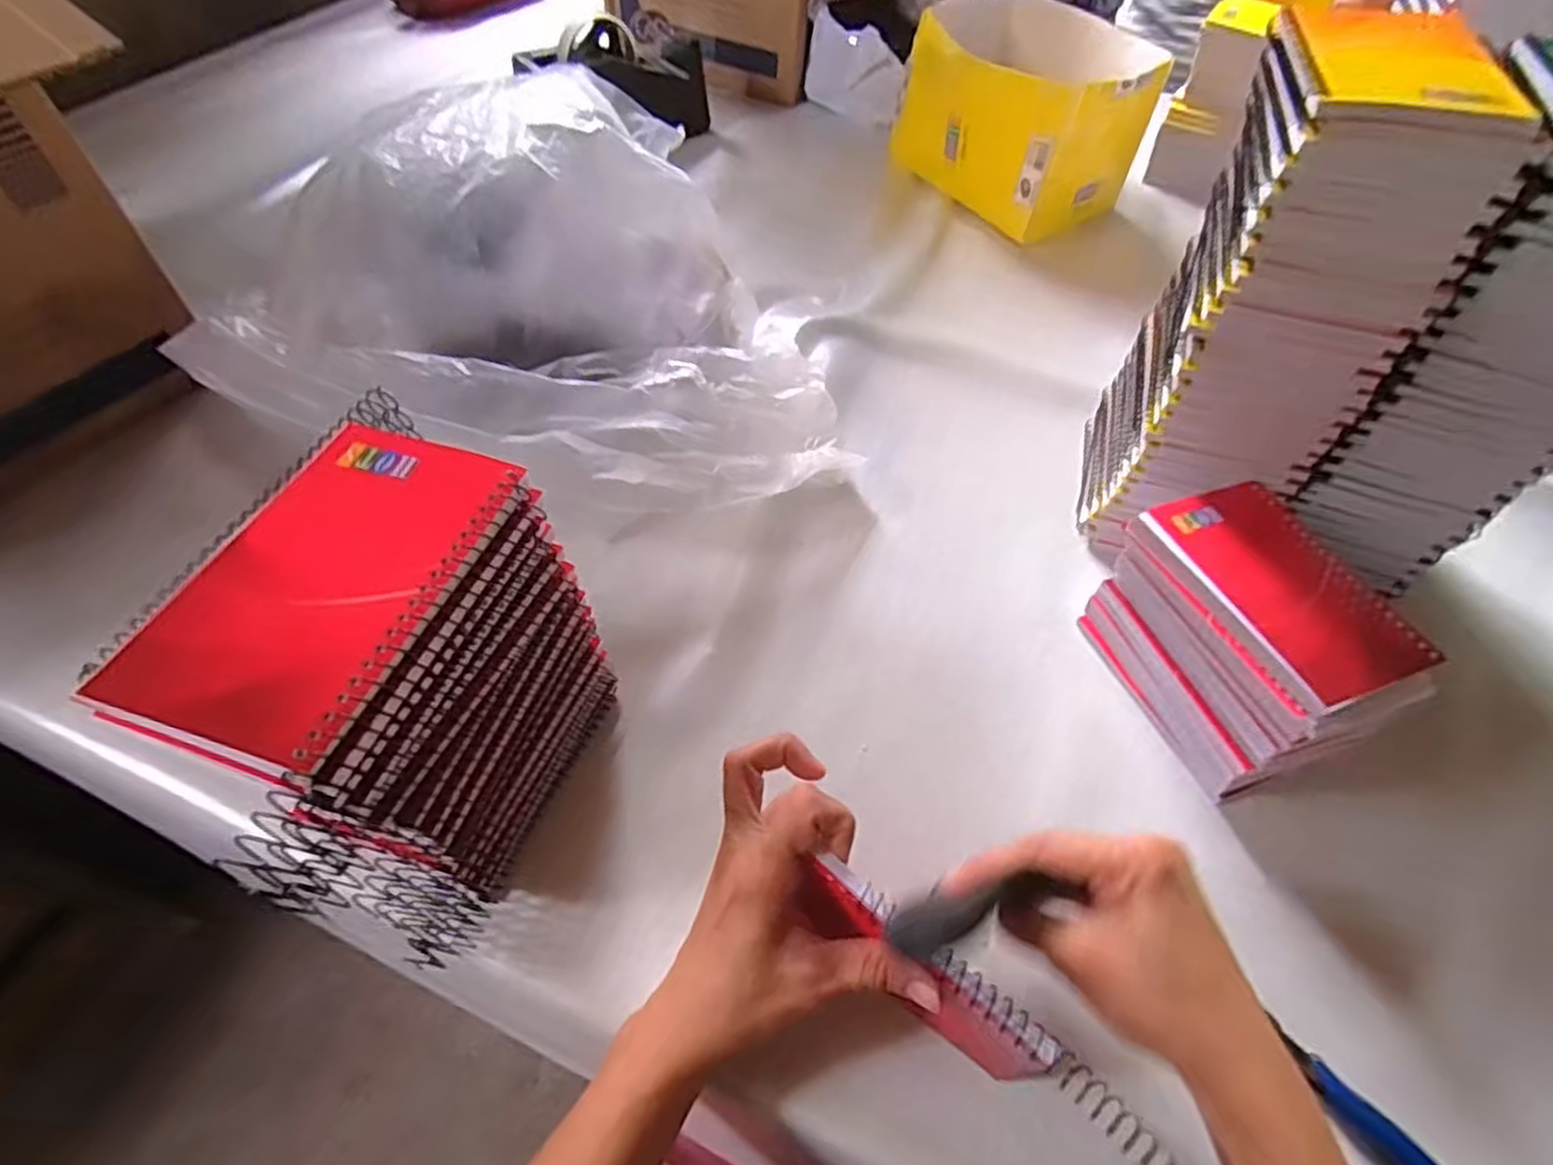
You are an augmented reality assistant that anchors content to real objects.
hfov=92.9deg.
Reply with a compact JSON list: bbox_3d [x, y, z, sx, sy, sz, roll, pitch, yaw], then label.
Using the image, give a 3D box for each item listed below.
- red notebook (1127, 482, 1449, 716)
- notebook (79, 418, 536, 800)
[{"bbox_3d":[0.267,0.001,0.389,0.090,0.013,0.132,-18,57,-15],"label":"red notebook"},{"bbox_3d":[-0.156,-0.003,0.257,0.079,0.013,0.132,16,55,10],"label":"notebook"}]

